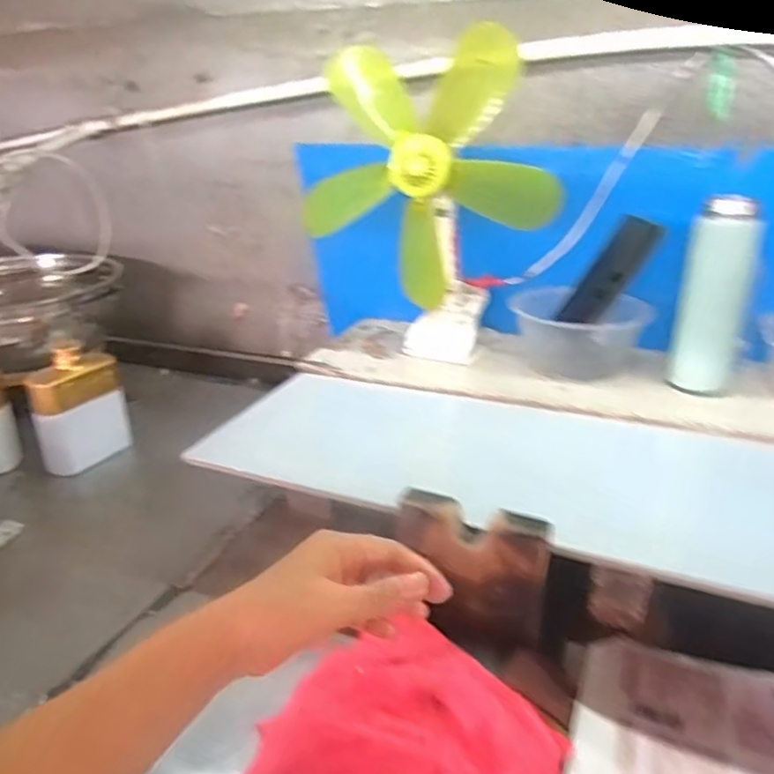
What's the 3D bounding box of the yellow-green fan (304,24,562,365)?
[{"bbox_3d":[0.052,-0.214,0.769,0.280,0.352,0.092,6,28,14],"label":"yellow-green fan"}]

